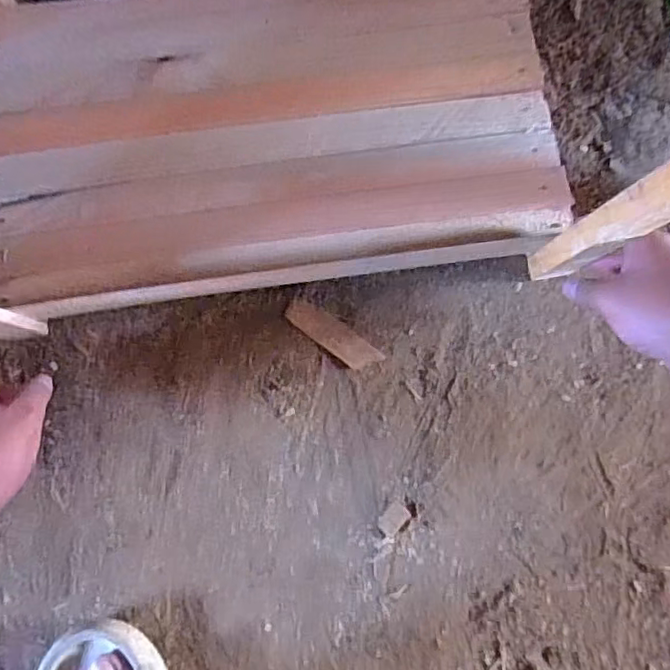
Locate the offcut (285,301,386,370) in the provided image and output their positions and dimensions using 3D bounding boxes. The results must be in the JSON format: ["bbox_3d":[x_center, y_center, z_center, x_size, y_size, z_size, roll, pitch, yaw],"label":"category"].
[{"bbox_3d":[-0.002,0.001,0.564,0.095,0.004,0.028,36,85,4],"label":"offcut"}]

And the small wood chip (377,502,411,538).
[{"bbox_3d":[0.053,0.166,0.542,0.020,0.004,0.029,44,85,5],"label":"small wood chip"}]

